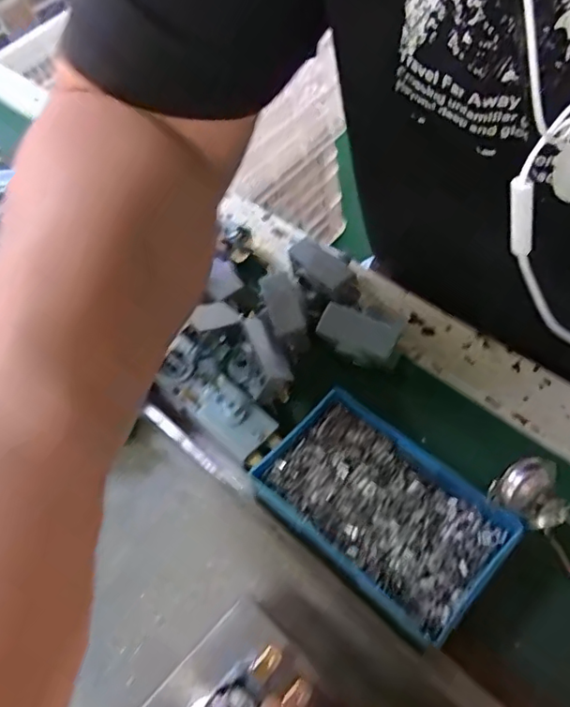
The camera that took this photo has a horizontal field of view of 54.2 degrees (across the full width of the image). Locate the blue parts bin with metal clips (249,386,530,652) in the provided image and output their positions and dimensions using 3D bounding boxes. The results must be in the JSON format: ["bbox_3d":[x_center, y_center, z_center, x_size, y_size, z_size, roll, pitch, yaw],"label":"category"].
[{"bbox_3d":[0.047,0.078,0.280,0.113,0.033,0.070,34,69,28],"label":"blue parts bin with metal clips"}]

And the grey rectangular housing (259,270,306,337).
[{"bbox_3d":[-0.002,-0.031,0.344,0.019,0.007,0.048,-18,56,-1],"label":"grey rectangular housing"}]

